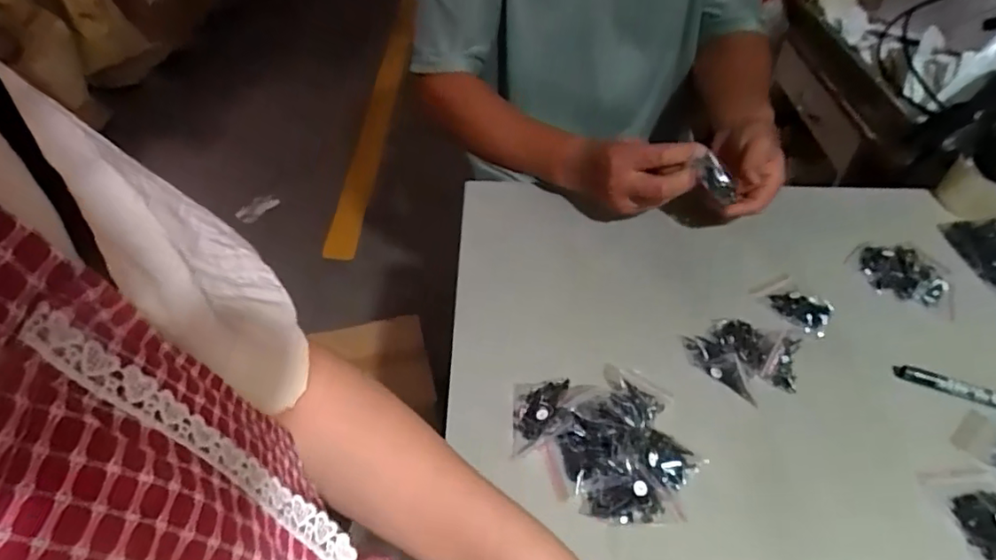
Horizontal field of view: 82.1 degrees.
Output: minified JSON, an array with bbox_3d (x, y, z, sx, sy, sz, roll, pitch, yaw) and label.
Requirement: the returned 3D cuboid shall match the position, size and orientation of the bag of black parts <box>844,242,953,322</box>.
[{"bbox_3d":[0.444,-0.012,0.623,0.103,0.023,0.066,27,52,23],"label":"bag of black parts"}]

